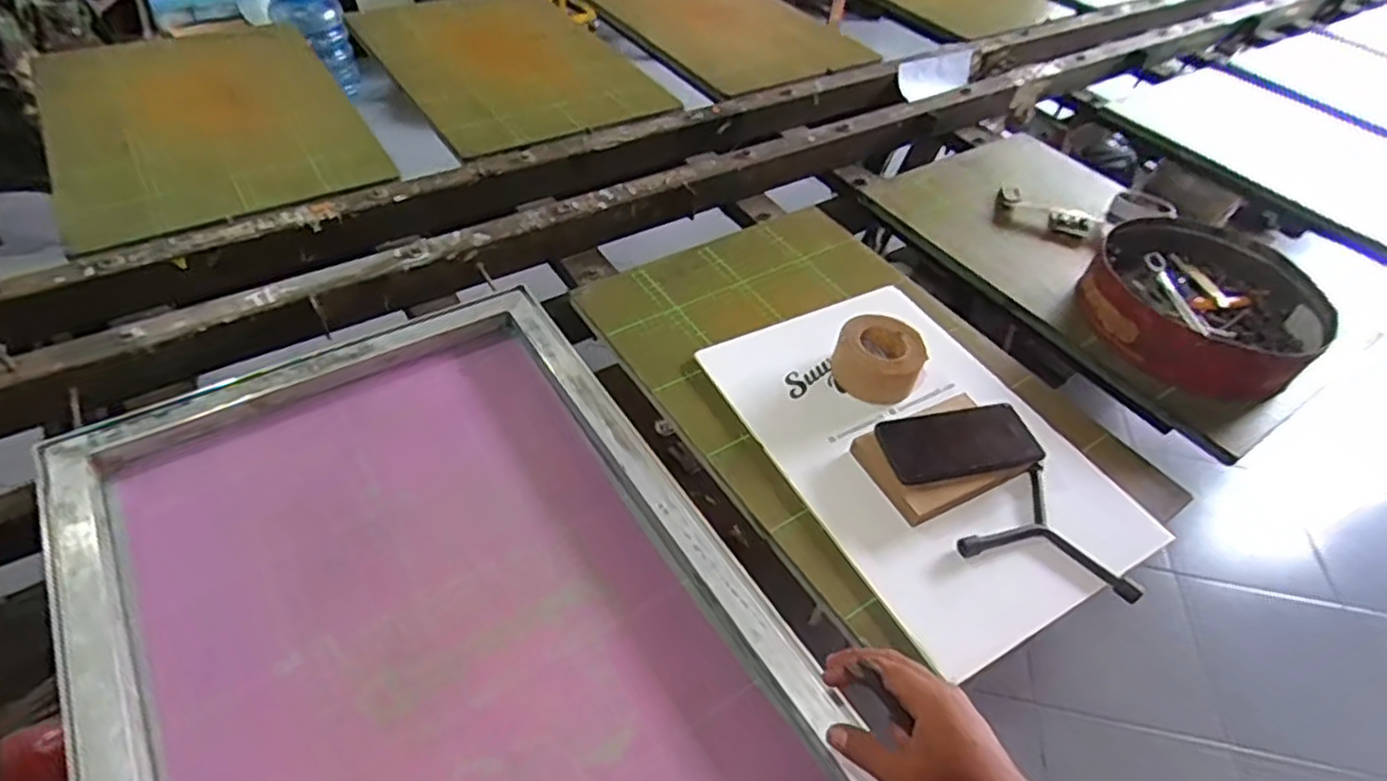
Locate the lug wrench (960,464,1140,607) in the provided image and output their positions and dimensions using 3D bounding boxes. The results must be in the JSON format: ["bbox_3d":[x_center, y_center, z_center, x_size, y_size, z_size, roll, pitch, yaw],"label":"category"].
[{"bbox_3d":[0.334,0.124,0.678,0.159,0.022,0.126,12,47,5],"label":"lug wrench"}]

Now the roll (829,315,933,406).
[{"bbox_3d":[0.207,-0.035,0.790,0.096,0.058,0.094,26,50,18],"label":"roll"}]

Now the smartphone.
[{"bbox_3d":[0.269,0.051,0.707,0.161,0.014,0.076,-7,59,-11],"label":"smartphone"}]

